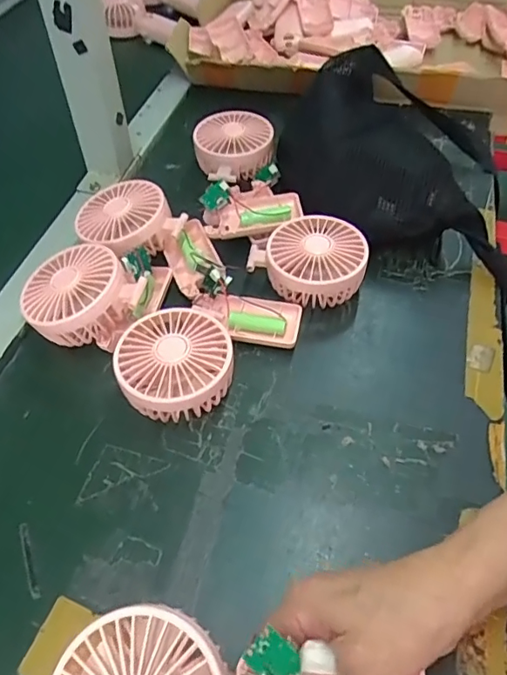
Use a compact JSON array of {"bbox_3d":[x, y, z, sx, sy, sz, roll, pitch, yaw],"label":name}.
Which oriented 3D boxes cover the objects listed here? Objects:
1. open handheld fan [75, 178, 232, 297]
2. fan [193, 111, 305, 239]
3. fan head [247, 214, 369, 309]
[{"bbox_3d":[-0.085,-0.092,0.486,0.165,0.051,0.089,21,55,17],"label":"open handheld fan"},{"bbox_3d":[-0.014,-0.168,0.545,0.090,0.047,0.178,-10,52,-6],"label":"fan"},{"bbox_3d":[0.050,-0.068,0.468,0.097,0.045,0.080,30,58,23],"label":"fan head"}]

